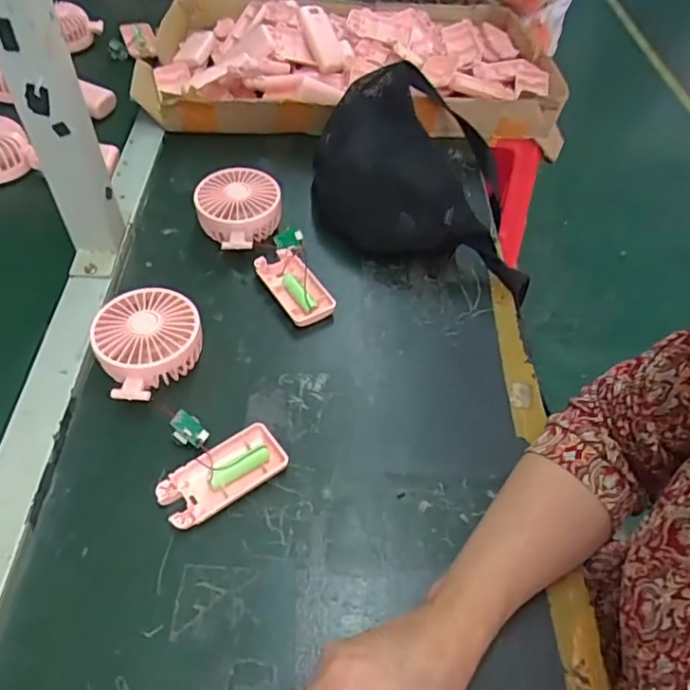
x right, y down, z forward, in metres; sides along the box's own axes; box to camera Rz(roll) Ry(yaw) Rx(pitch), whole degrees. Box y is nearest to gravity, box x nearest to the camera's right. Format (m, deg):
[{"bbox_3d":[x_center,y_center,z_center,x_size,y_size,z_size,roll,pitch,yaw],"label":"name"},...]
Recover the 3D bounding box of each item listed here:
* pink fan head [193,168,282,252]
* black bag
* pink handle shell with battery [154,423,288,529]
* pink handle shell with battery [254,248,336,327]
[{"bbox_3d":[-0.108,-0.139,0.585,0.081,0.049,0.089,1,52,-2],"label":"pink fan head"},{"bbox_3d":[0.101,-0.200,0.616,0.254,0.090,0.246,19,53,12],"label":"black bag"},{"bbox_3d":[-0.092,0.099,0.422,0.092,0.018,0.044,-29,59,-23],"label":"pink handle shell with battery"},{"bbox_3d":[-0.048,-0.058,0.547,0.047,0.018,0.092,-25,57,-21],"label":"pink handle shell with battery"}]

